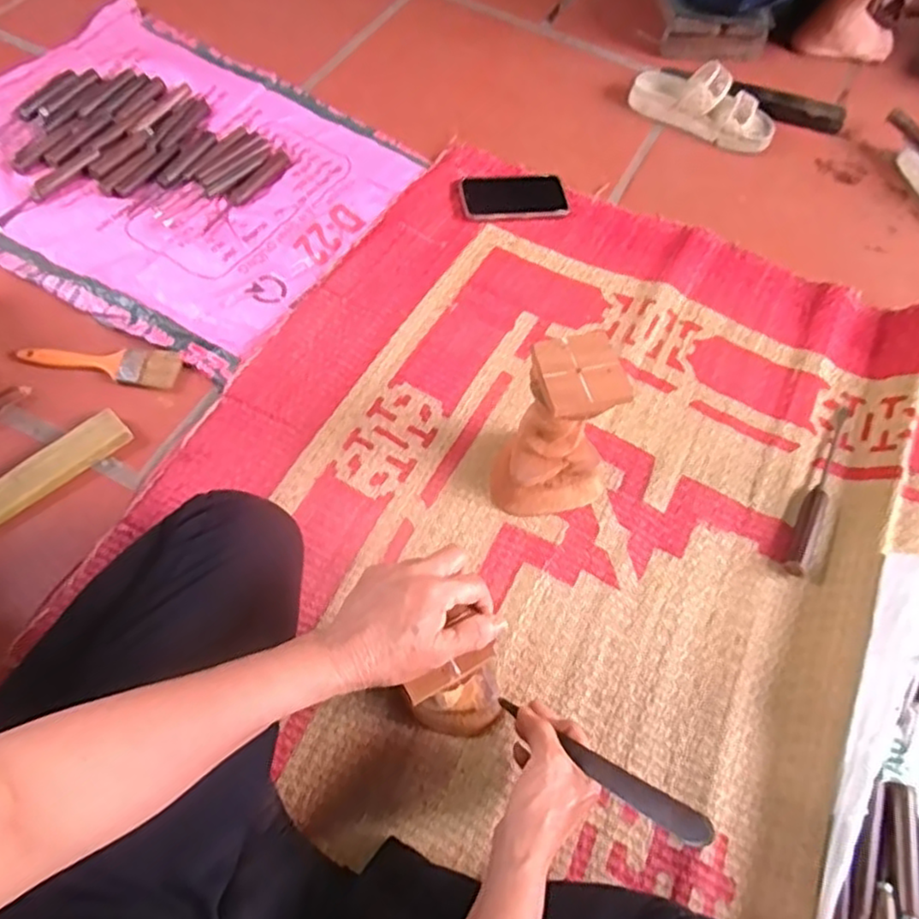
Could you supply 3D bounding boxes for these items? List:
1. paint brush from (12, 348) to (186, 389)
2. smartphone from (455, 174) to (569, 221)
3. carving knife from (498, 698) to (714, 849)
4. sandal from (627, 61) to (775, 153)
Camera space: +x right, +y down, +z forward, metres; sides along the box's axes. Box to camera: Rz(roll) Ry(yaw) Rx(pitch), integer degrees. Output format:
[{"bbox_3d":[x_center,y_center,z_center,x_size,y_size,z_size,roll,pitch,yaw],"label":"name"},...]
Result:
[{"bbox_3d":[-0.412,-0.111,0.767,0.175,0.013,0.046,5,62,-1],"label":"paint brush"},{"bbox_3d":[0.076,-0.371,0.946,0.148,0.006,0.085,-7,66,-11],"label":"smartphone"},{"bbox_3d":[0.105,0.235,0.519,0.192,0.014,0.022,18,58,45],"label":"carving knife"},{"bbox_3d":[0.381,-0.553,1.036,0.228,0.075,0.078,31,65,12],"label":"sandal"}]

